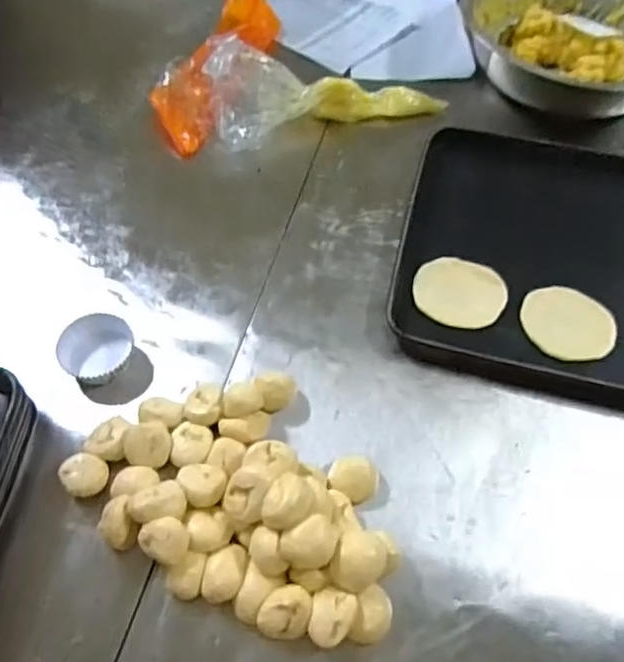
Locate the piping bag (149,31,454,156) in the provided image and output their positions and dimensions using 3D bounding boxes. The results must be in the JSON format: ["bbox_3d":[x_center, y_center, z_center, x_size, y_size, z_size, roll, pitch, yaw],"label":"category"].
[{"bbox_3d":[-0.022,-0.381,0.946,0.442,0.086,0.154,-13,59,-9],"label":"piping bag"}]

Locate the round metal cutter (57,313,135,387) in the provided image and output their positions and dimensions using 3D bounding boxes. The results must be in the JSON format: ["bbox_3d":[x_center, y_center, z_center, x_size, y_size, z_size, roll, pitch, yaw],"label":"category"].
[{"bbox_3d":[-0.251,0.024,0.720,0.082,0.040,0.079,1,57,-1],"label":"round metal cutter"}]

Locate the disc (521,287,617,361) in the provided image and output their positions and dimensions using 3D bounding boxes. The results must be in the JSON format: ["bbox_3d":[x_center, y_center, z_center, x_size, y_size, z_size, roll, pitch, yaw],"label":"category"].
[{"bbox_3d":[0.320,-0.010,0.757,0.114,0.014,0.085,32,65,17],"label":"disc"}]

